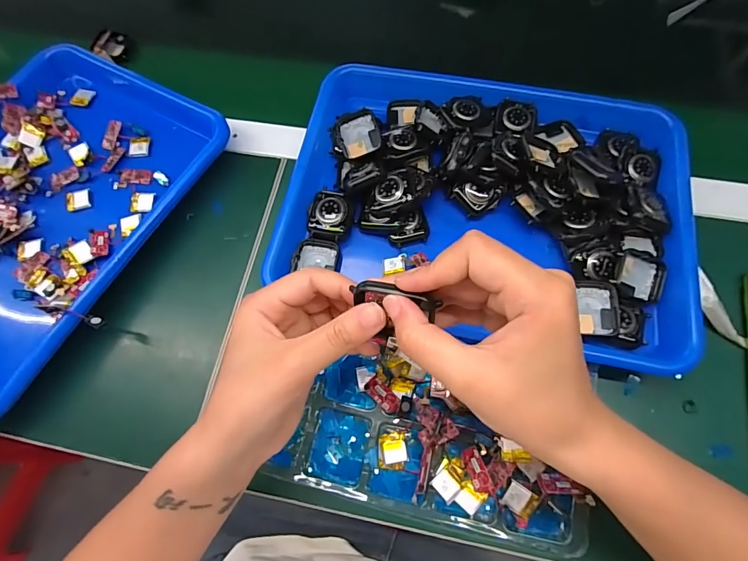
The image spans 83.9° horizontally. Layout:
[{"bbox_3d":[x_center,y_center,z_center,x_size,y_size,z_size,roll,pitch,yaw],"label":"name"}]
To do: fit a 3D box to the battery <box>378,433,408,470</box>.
[{"bbox_3d":[0.014,0.125,0.305,0.020,0.010,0.025,-5,68,1],"label":"battery"}]

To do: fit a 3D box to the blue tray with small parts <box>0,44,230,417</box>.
[{"bbox_3d":[-0.324,-0.073,0.394,0.270,0.041,0.335,31,73,14],"label":"blue tray with small parts"}]

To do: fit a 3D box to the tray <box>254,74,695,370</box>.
[{"bbox_3d":[0.095,-0.075,0.358,0.321,0.053,0.235,12,69,8],"label":"tray"}]

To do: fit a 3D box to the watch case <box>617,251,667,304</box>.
[{"bbox_3d":[0.204,-0.003,0.320,0.042,0.014,0.034,15,90,-6],"label":"watch case"}]

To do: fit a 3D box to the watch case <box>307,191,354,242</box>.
[{"bbox_3d":[-0.037,-0.057,0.351,0.036,0.009,0.045,0,68,3],"label":"watch case"}]

